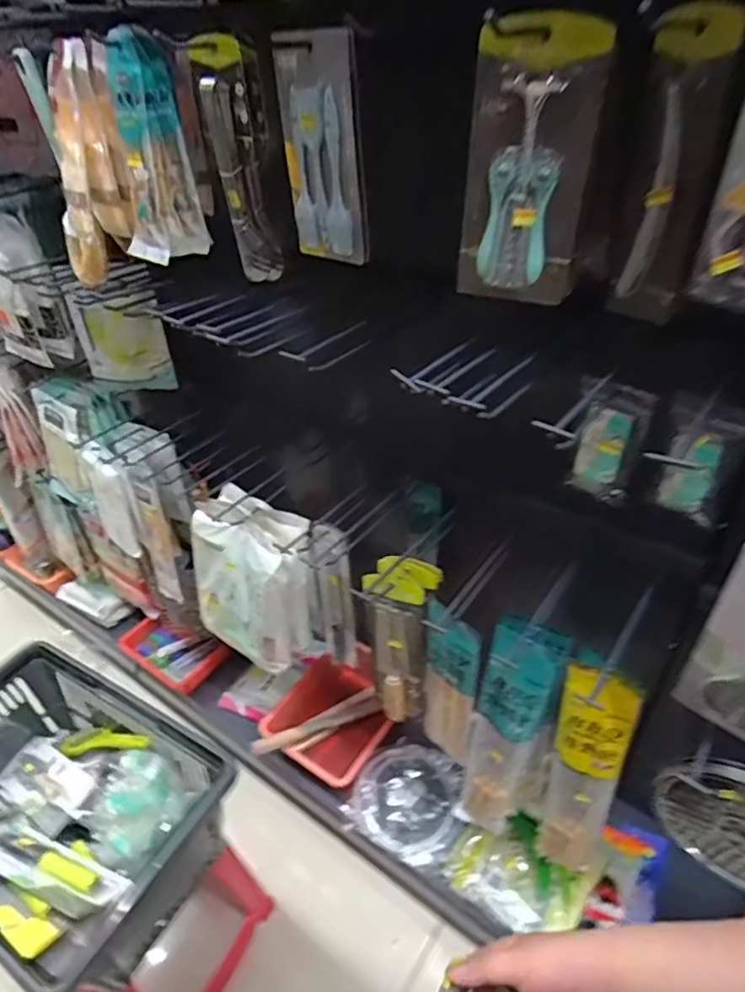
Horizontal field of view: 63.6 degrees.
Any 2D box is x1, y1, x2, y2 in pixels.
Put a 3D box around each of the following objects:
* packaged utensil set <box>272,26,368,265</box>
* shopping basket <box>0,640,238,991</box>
[{"bbox_3d":[-0.058,-0.393,0.690,0.111,0.224,0.025,27,47,32],"label":"packaged utensil set"},{"bbox_3d":[-0.490,0.475,0.930,0.479,0.211,0.317,18,43,25],"label":"shopping basket"}]

